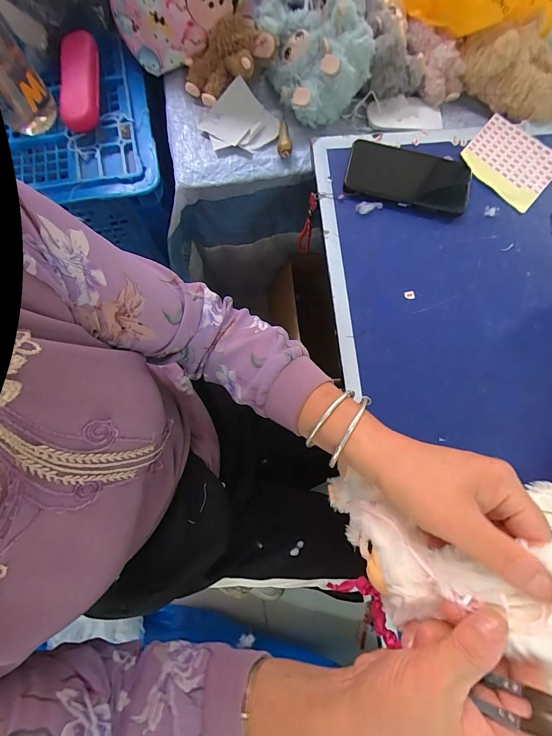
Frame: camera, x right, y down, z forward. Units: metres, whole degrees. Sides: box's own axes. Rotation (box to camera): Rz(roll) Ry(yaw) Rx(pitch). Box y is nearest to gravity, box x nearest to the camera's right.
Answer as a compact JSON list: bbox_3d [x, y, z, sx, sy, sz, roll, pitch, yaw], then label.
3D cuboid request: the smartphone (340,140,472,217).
[{"bbox_3d":[0.182,-0.262,0.448,0.168,0.007,0.085,11,84,-4],"label":"smartphone"}]

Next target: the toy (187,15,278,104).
[{"bbox_3d":[-0.069,-0.442,0.469,0.130,0.053,0.087,-30,83,-5],"label":"toy"}]

